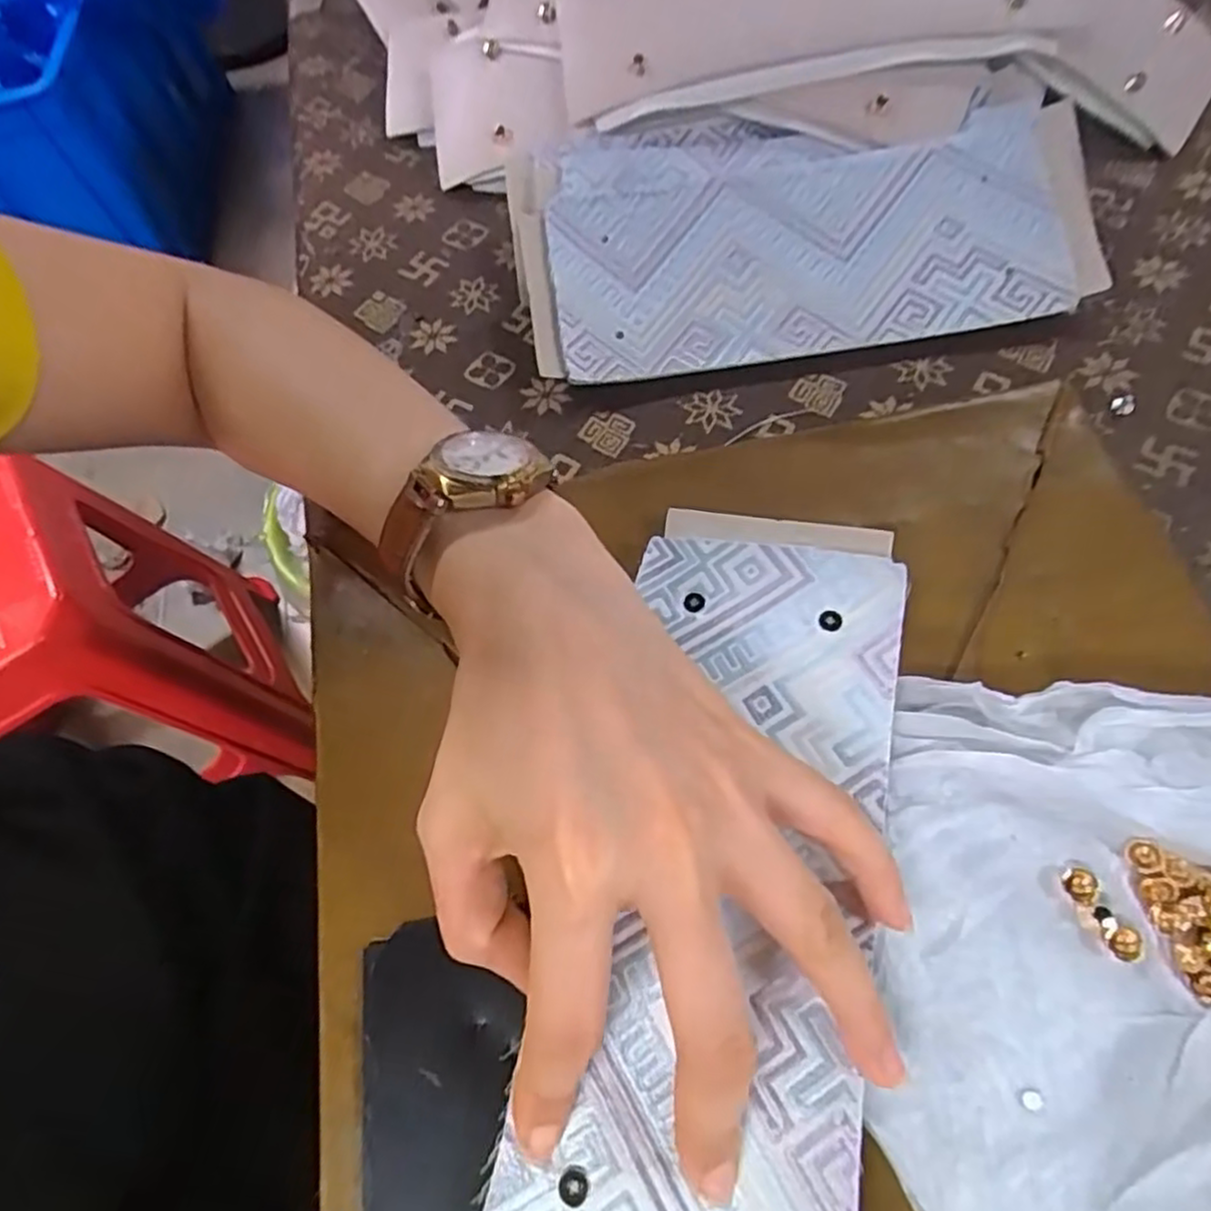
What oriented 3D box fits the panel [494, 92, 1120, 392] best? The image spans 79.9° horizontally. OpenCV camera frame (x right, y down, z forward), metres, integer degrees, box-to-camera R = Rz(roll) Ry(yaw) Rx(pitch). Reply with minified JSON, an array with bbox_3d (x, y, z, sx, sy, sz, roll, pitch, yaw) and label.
[{"bbox_3d":[0.087,-0.177,0.336,0.253,0.030,0.137,-10,64,2],"label":"panel"}]

